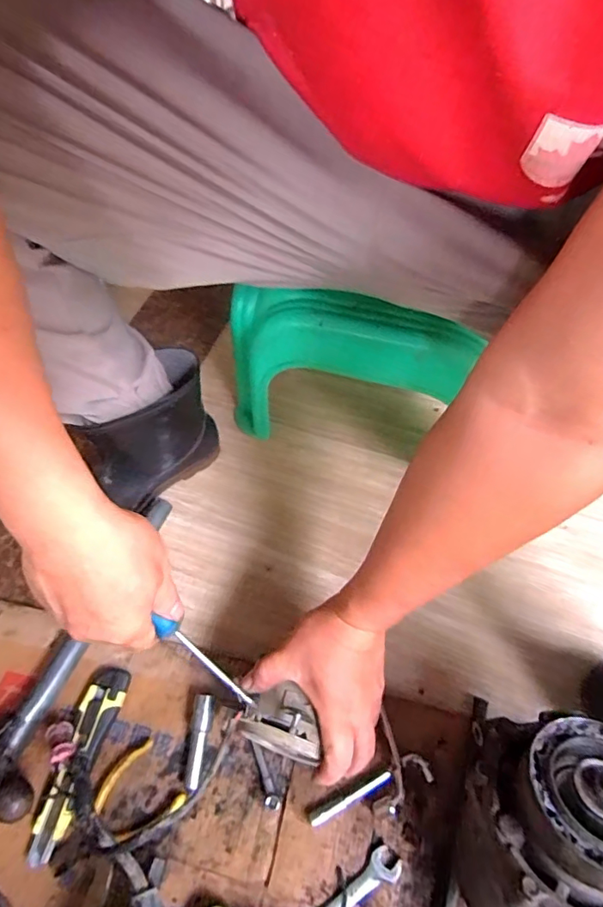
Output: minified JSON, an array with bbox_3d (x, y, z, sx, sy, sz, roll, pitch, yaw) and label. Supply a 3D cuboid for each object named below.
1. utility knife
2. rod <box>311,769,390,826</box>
[{"bbox_3d":[-0.214,0.290,0.483,0.036,0.016,0.162,13,60,11],"label":"utility knife"},{"bbox_3d":[0.044,0.314,0.463,0.082,0.012,0.011,-24,61,-10],"label":"rod"}]

